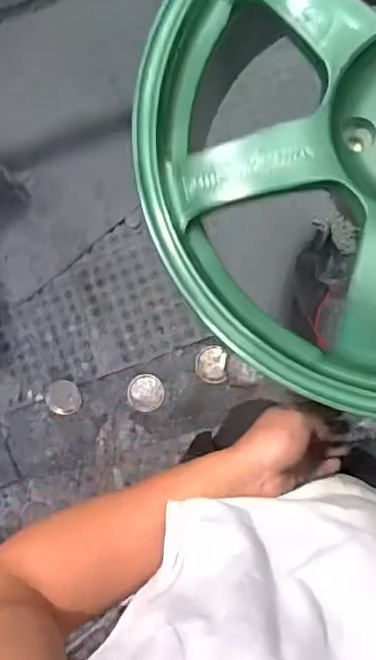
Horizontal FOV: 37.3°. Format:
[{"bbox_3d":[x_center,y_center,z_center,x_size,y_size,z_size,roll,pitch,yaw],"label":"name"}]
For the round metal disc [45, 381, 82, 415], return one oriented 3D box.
[{"bbox_3d":[-0.347,0.190,1.555,0.101,0.020,0.093,-3,88,9],"label":"round metal disc"}]

